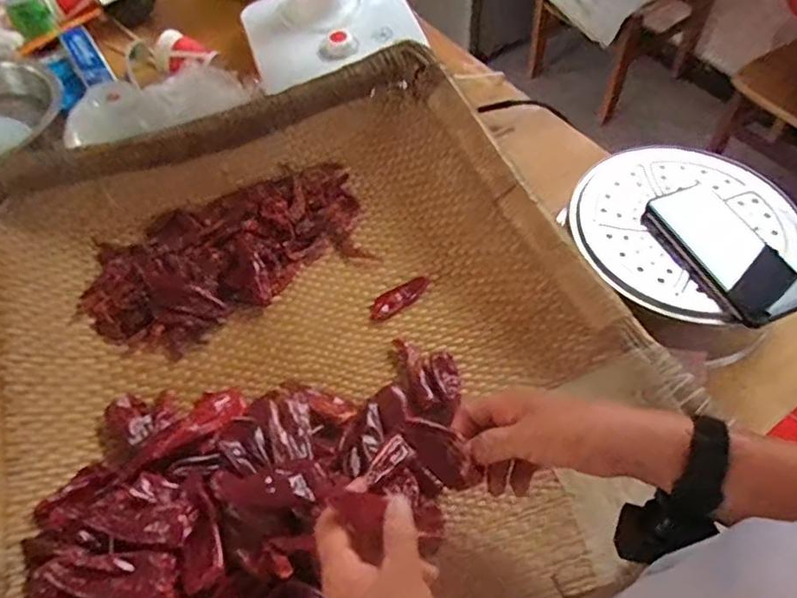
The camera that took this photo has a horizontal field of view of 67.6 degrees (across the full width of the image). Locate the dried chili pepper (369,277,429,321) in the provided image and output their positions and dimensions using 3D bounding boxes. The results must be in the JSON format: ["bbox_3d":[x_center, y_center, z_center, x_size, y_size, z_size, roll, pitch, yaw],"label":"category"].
[{"bbox_3d":[0.003,-0.002,0.668,0.079,0.013,0.027,-31,60,-17],"label":"dried chili pepper"}]

